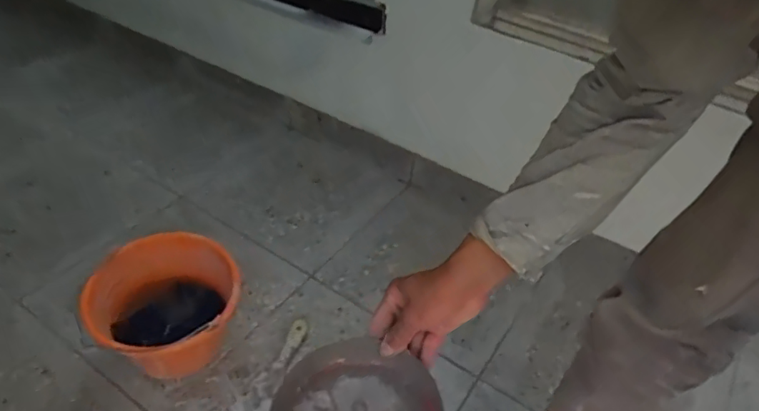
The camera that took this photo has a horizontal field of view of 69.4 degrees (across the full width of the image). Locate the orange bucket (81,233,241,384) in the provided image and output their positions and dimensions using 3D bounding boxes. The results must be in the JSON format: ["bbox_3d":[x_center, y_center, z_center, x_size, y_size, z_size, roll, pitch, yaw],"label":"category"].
[{"bbox_3d":[-0.357,0.184,0.957,0.233,0.175,0.242,3,42,-3],"label":"orange bucket"}]

